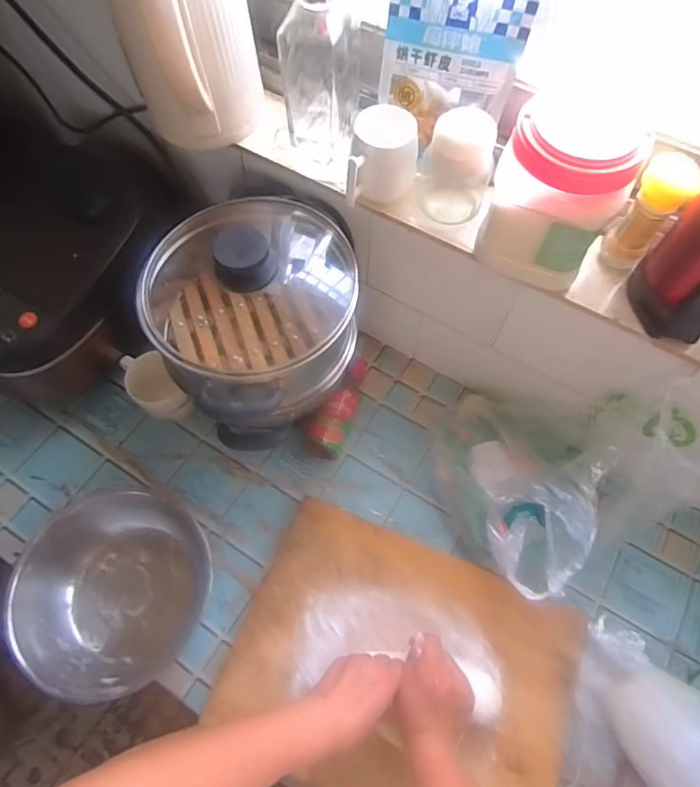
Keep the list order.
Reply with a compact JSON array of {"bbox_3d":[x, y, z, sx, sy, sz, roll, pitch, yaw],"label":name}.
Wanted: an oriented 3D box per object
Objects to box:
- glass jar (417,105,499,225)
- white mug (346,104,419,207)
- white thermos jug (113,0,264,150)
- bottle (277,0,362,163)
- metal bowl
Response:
[{"bbox_3d":[0.120,-0.247,0.566,0.060,0.116,0.060,0,64,-1],"label":"glass jar"},{"bbox_3d":[0.037,-0.256,0.572,0.071,0.092,0.069,9,65,4],"label":"white mug"},{"bbox_3d":[-0.167,-0.383,0.541,0.139,0.255,0.126,-17,66,-9],"label":"white thermos jug"},{"bbox_3d":[-0.031,-0.355,0.536,0.068,0.230,0.078,14,65,6],"label":"bottle"},{"bbox_3d":[-0.299,0.244,0.648,0.216,0.105,0.223,0,64,-1],"label":"metal bowl"}]

